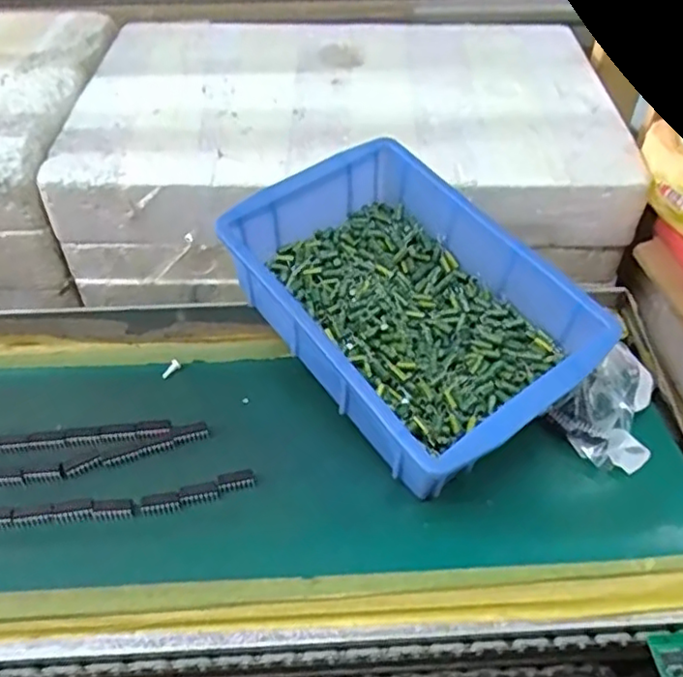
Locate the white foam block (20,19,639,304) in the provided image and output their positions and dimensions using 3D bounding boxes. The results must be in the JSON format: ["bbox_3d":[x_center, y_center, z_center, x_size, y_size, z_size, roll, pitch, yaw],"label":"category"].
[{"bbox_3d":[0.003,-0.181,0.593,0.449,0.114,0.292,0,43,1],"label":"white foam block"}]

